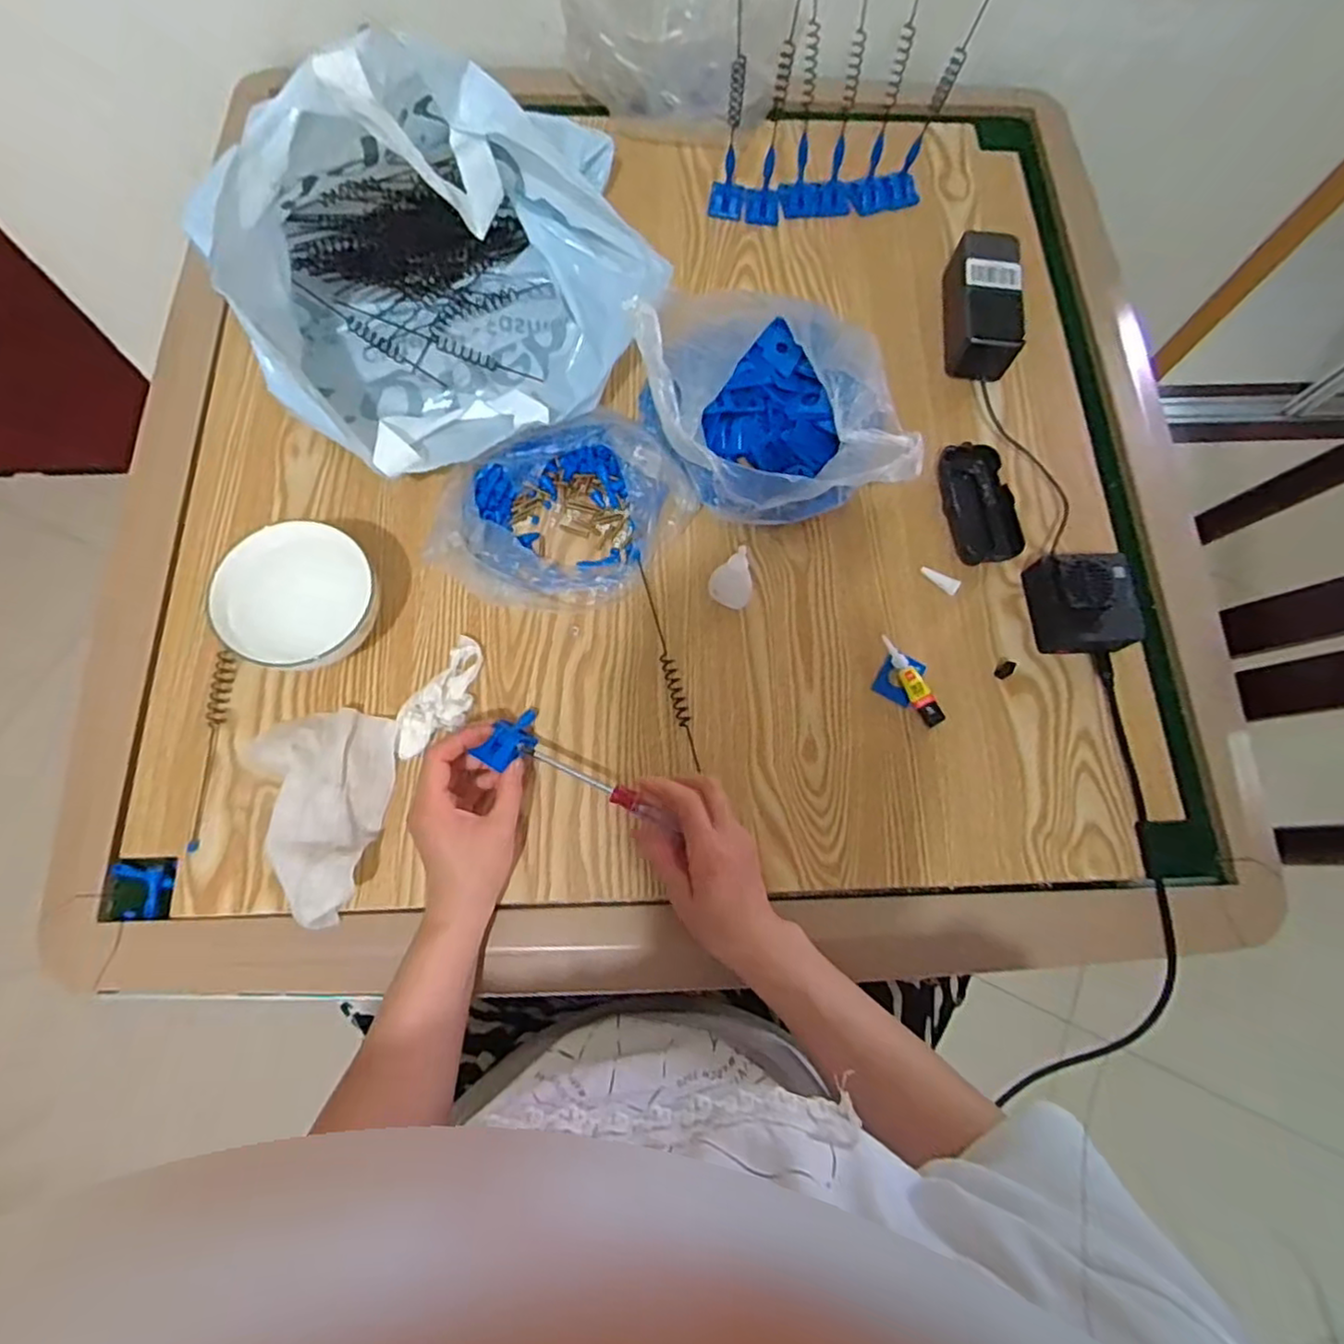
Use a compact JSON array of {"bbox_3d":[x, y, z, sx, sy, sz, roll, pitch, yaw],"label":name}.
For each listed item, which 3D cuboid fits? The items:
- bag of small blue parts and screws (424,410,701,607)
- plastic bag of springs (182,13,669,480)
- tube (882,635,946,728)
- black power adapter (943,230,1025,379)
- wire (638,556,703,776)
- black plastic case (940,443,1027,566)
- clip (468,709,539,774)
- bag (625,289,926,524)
[{"bbox_3d":[-0.088,-0.133,0.535,0.206,0.066,0.143,-22,75,-8],"label":"bag of small blue parts and screws"},{"bbox_3d":[-0.212,-0.335,0.521,0.348,0.196,0.286,41,76,9],"label":"plastic bag of springs"},{"bbox_3d":[0.194,0.007,0.539,0.018,0.010,0.080,-26,76,-9],"label":"tube"},{"bbox_3d":[0.290,-0.340,0.625,0.061,0.055,0.144,10,73,1],"label":"black power adapter"},{"bbox_3d":[-0.002,-0.007,0.533,0.012,0.016,0.171,-13,74,-6],"label":"wire"},{"bbox_3d":[0.266,-0.147,0.578,0.051,0.025,0.112,-2,73,-3],"label":"black plastic case"},{"bbox_3d":[-0.117,0.047,0.497,0.029,0.015,0.062,30,39,7],"label":"clip"},{"bbox_3d":[0.073,-0.217,0.544,0.194,0.121,0.194,-9,74,-5],"label":"bag"}]

